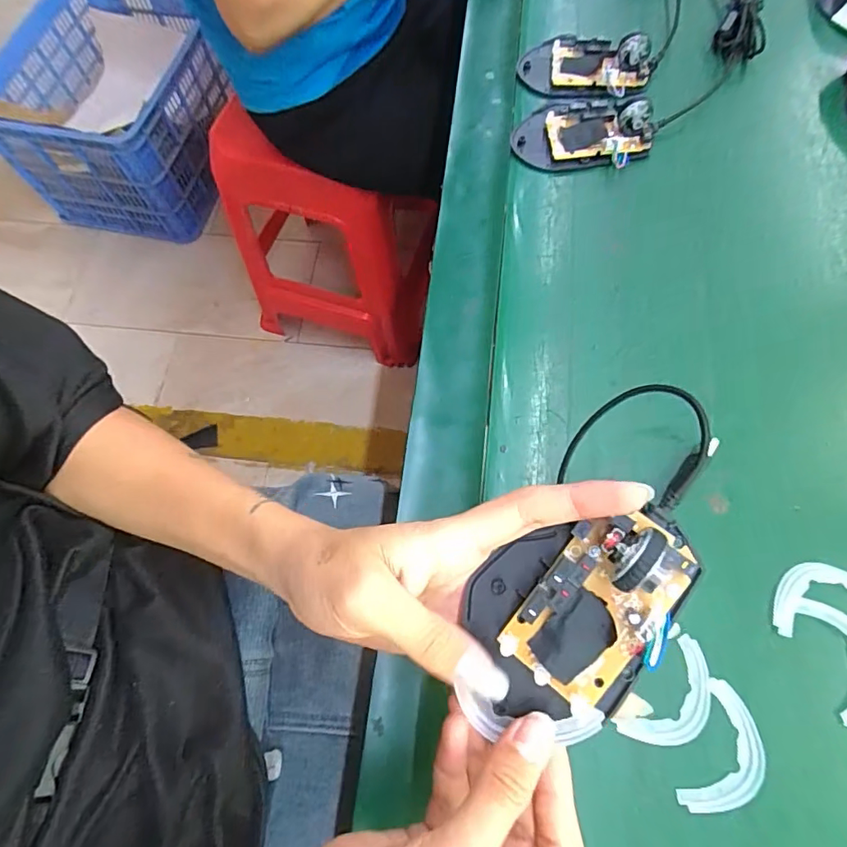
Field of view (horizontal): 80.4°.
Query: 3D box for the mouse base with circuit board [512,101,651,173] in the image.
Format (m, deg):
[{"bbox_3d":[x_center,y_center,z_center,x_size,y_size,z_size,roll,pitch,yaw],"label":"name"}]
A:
[{"bbox_3d":[0.127,-0.237,0.401,0.104,0.027,0.062,-1,70,2],"label":"mouse base with circuit board"}]

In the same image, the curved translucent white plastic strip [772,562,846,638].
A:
[{"bbox_3d":[0.227,0.097,0.286,0.063,0.006,0.034,-12,70,-2],"label":"curved translucent white plastic strip"}]

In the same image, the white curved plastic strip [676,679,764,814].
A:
[{"bbox_3d":[0.158,0.172,0.261,0.033,0.004,0.064,25,73,11],"label":"white curved plastic strip"}]

